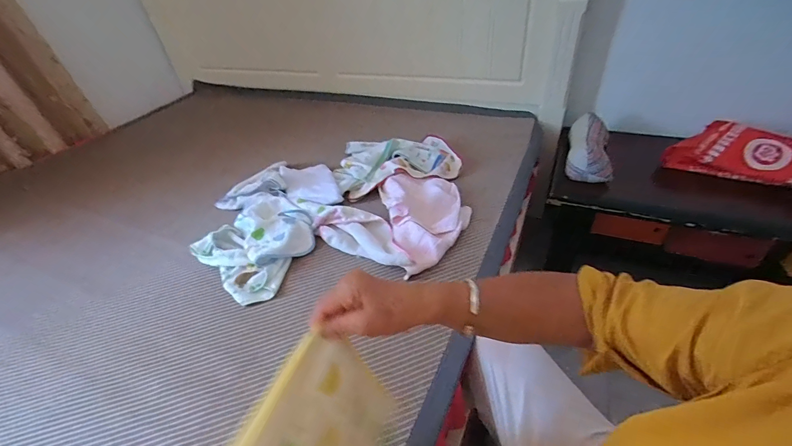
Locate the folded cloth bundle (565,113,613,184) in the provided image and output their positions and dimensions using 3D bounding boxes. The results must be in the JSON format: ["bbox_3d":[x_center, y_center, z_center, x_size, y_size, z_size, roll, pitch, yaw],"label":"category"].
[{"bbox_3d":[0.596,-0.237,1.072,0.122,0.099,0.261,11,42,21],"label":"folded cloth bundle"}]

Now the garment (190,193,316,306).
[{"bbox_3d":[-0.321,0.042,0.834,0.288,0.071,0.250,27,50,34],"label":"garment"}]

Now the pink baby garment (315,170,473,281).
[{"bbox_3d":[0.016,-0.031,0.875,0.309,0.061,0.351,17,45,27],"label":"pink baby garment"}]

